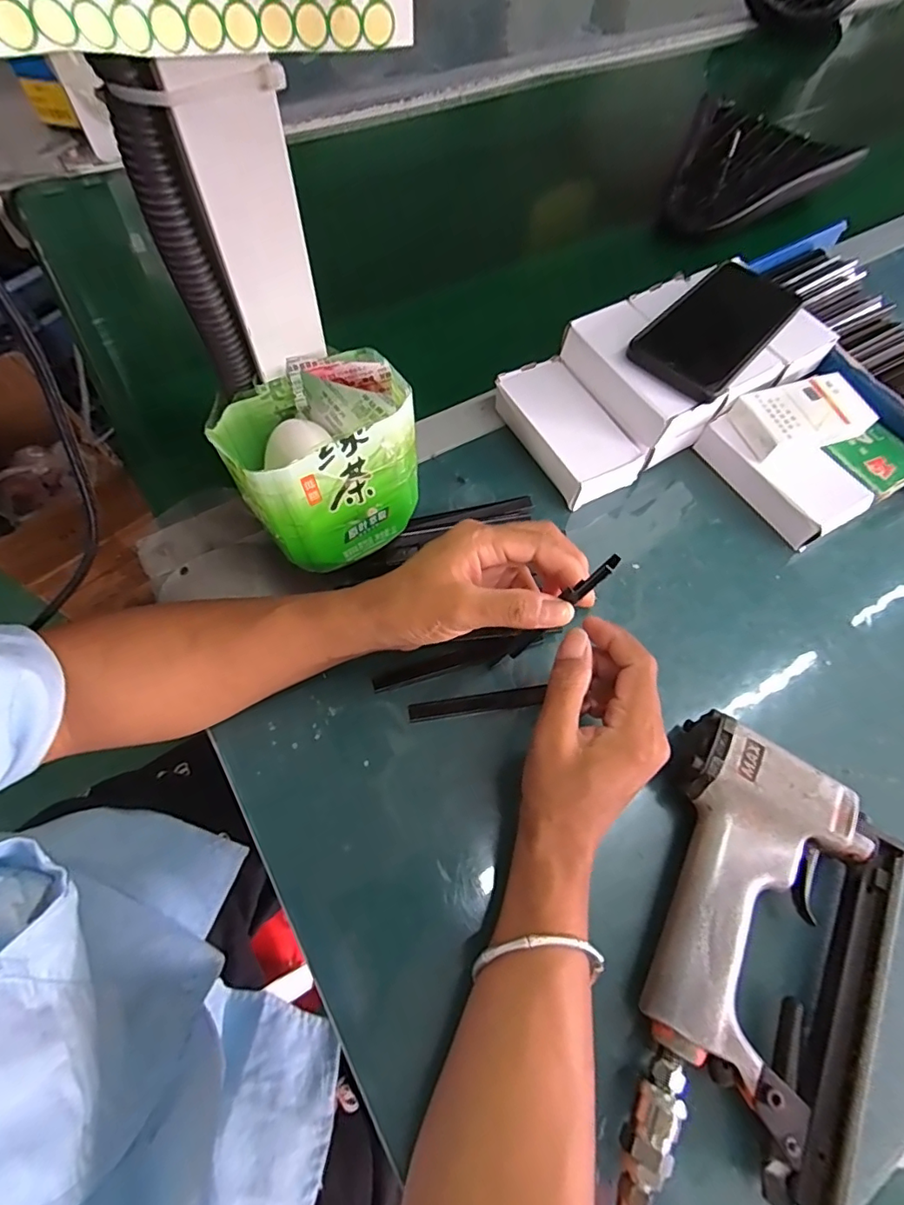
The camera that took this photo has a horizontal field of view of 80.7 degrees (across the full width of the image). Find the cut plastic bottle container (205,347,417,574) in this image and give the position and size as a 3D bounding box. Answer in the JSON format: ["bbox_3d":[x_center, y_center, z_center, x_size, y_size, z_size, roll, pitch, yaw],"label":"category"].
[{"bbox_3d":[-0.077,-0.084,0.321,0.108,0.088,0.081,-29,69,-16],"label":"cut plastic bottle container"}]

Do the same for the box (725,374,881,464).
[{"bbox_3d":[0.279,-0.148,0.424,0.102,0.025,0.051,-15,66,-10],"label":"box"}]

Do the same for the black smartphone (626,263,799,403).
[{"bbox_3d":[0.210,-0.218,0.420,0.077,0.011,0.156,39,68,13],"label":"black smartphone"}]

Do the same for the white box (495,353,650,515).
[{"bbox_3d":[0.093,-0.142,0.437,0.073,0.031,0.123,-25,67,-15],"label":"white box"}]

